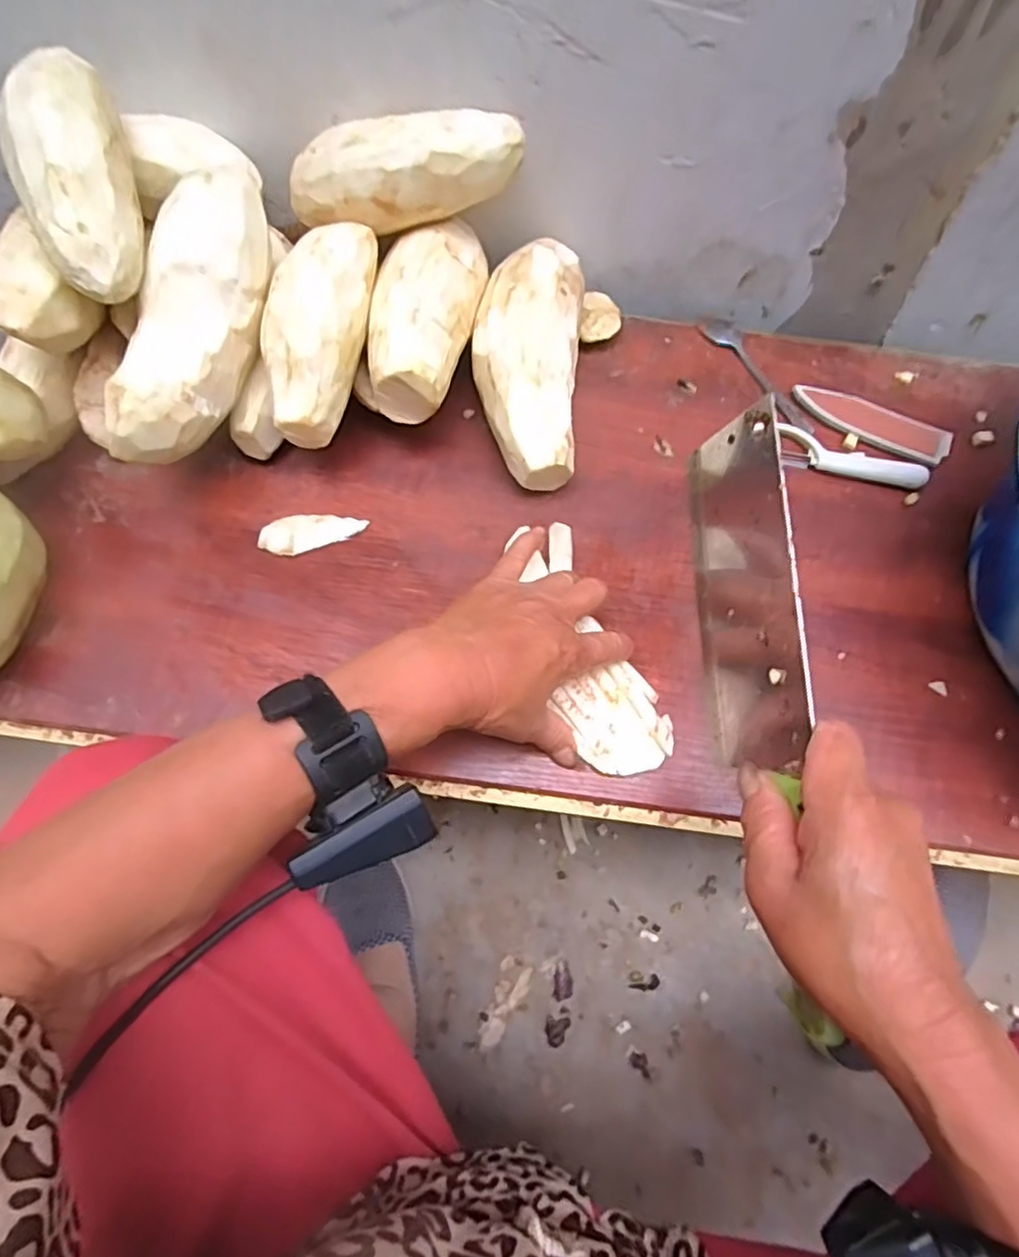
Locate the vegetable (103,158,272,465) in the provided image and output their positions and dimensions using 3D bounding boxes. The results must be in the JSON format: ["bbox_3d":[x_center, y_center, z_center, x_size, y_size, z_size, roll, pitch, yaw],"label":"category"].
[{"bbox_3d":[-0.199,-0.194,0.408,0.056,0.059,0.192,17,88,9],"label":"vegetable"}]

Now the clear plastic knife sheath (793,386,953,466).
[{"bbox_3d":[0.276,-0.158,0.489,0.118,0.010,0.034,23,70,11],"label":"clear plastic knife sheath"}]

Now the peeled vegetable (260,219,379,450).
[{"bbox_3d":[-0.129,-0.198,0.423,0.059,0.047,0.149,12,92,7],"label":"peeled vegetable"}]

